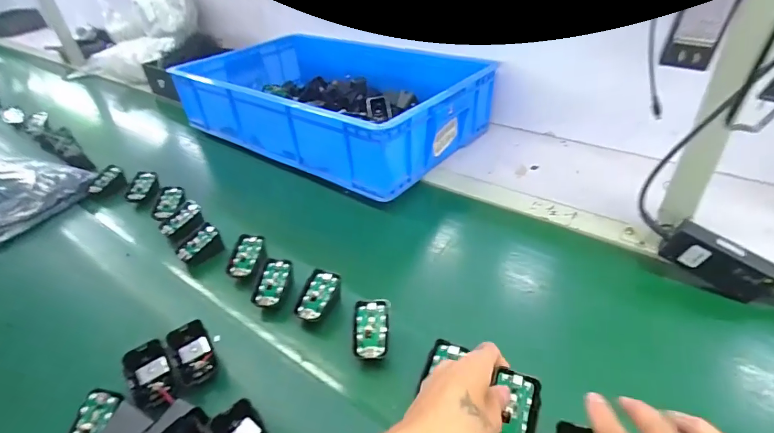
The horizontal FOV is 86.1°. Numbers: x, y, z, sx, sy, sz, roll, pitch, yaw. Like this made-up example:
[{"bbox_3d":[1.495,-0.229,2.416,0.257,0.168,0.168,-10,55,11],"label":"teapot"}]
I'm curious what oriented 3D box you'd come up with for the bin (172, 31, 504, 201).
[{"bbox_3d":[-0.126,-0.296,0.973,0.674,0.145,0.469,22,46,32],"label":"bin"}]

